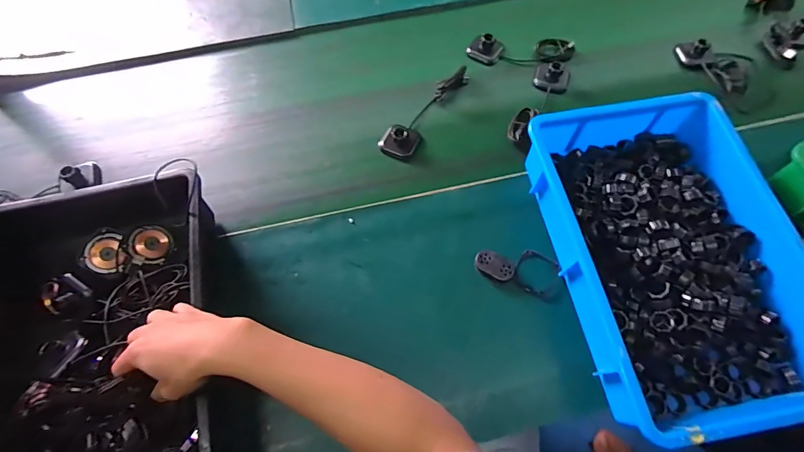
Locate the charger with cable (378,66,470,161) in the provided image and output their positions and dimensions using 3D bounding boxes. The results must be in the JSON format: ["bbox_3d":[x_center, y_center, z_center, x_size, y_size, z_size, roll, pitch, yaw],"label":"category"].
[{"bbox_3d":[0.043,-0.197,0.691,0.058,0.032,0.205,34,70,16],"label":"charger with cable"}]

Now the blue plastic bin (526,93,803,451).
[{"bbox_3d":[0.350,0.030,0.534,0.269,0.091,0.407,-10,64,-3],"label":"blue plastic bin"}]

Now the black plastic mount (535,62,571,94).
[{"bbox_3d":[0.266,-0.266,0.719,0.060,0.031,0.054,21,67,11],"label":"black plastic mount"}]

